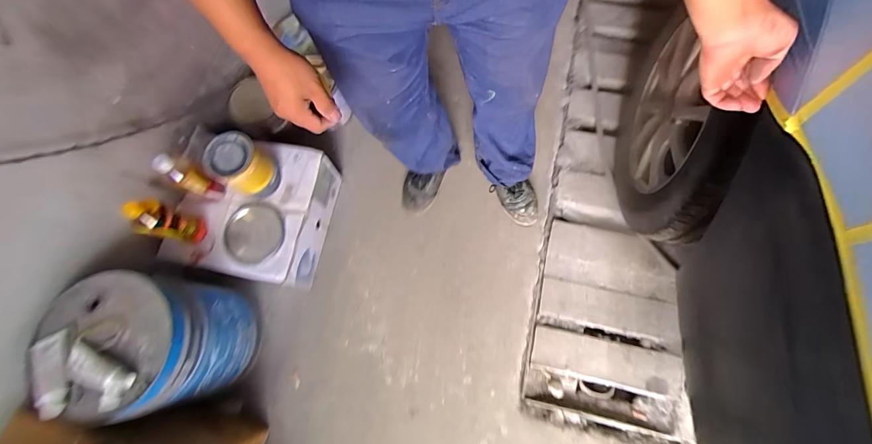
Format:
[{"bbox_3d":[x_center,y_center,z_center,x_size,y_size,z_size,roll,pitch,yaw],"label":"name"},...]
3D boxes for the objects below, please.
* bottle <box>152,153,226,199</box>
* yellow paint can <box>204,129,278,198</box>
[{"bbox_3d":[-0.550,-0.094,0.844,0.047,0.191,0.047,-1,74,5],"label":"bottle"},{"bbox_3d":[-0.447,-0.124,0.876,0.105,0.148,0.110,-1,74,5],"label":"yellow paint can"}]

